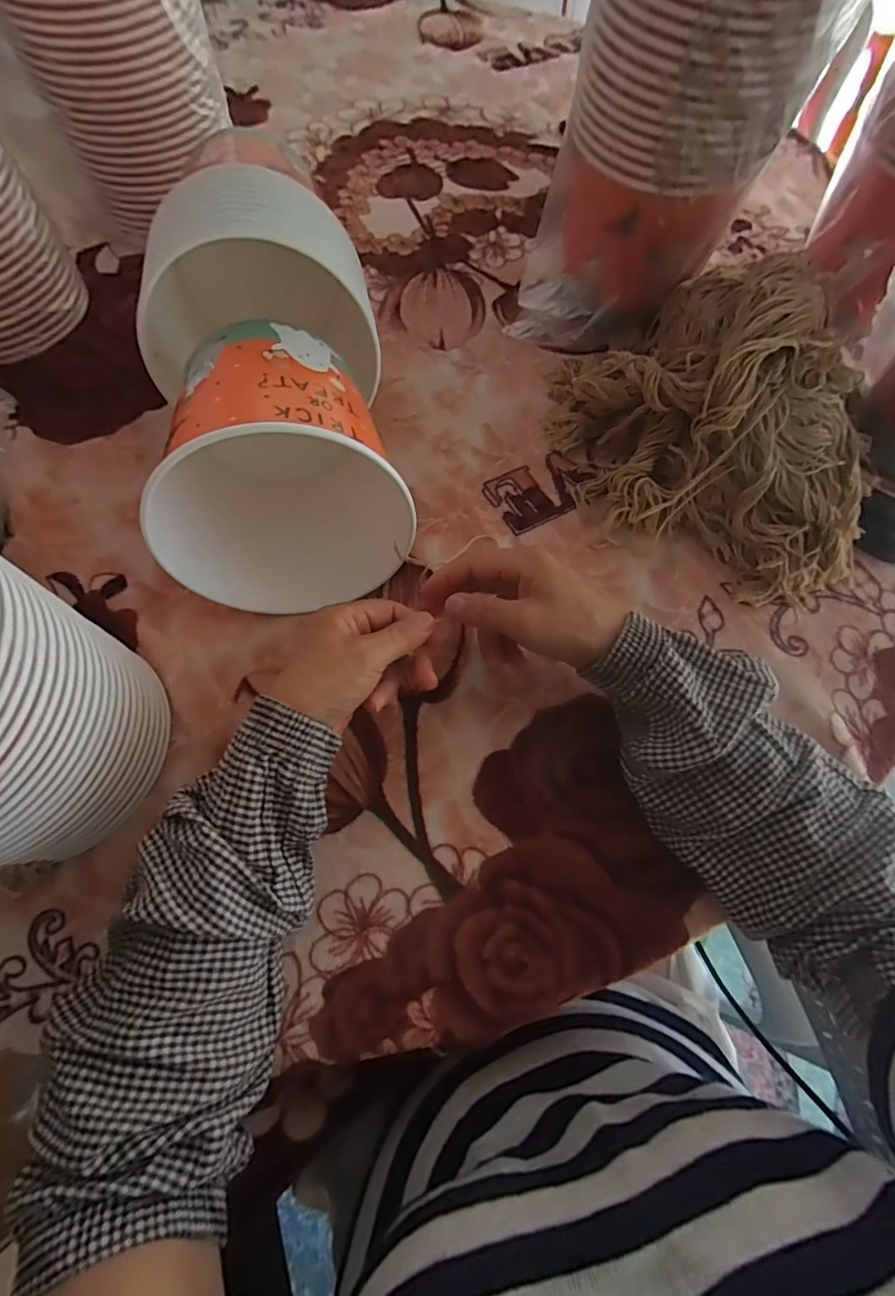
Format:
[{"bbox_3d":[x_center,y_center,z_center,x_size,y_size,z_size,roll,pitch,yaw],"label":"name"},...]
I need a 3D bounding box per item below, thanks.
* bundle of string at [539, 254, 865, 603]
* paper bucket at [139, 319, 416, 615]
[{"bbox_3d":[0.213,-0.171,0.407,0.196,0.111,0.272,-22,70,-10],"label":"bundle of string"},{"bbox_3d":[-0.121,-0.117,0.359,0.149,0.153,0.145,-21,70,-10],"label":"paper bucket"}]

